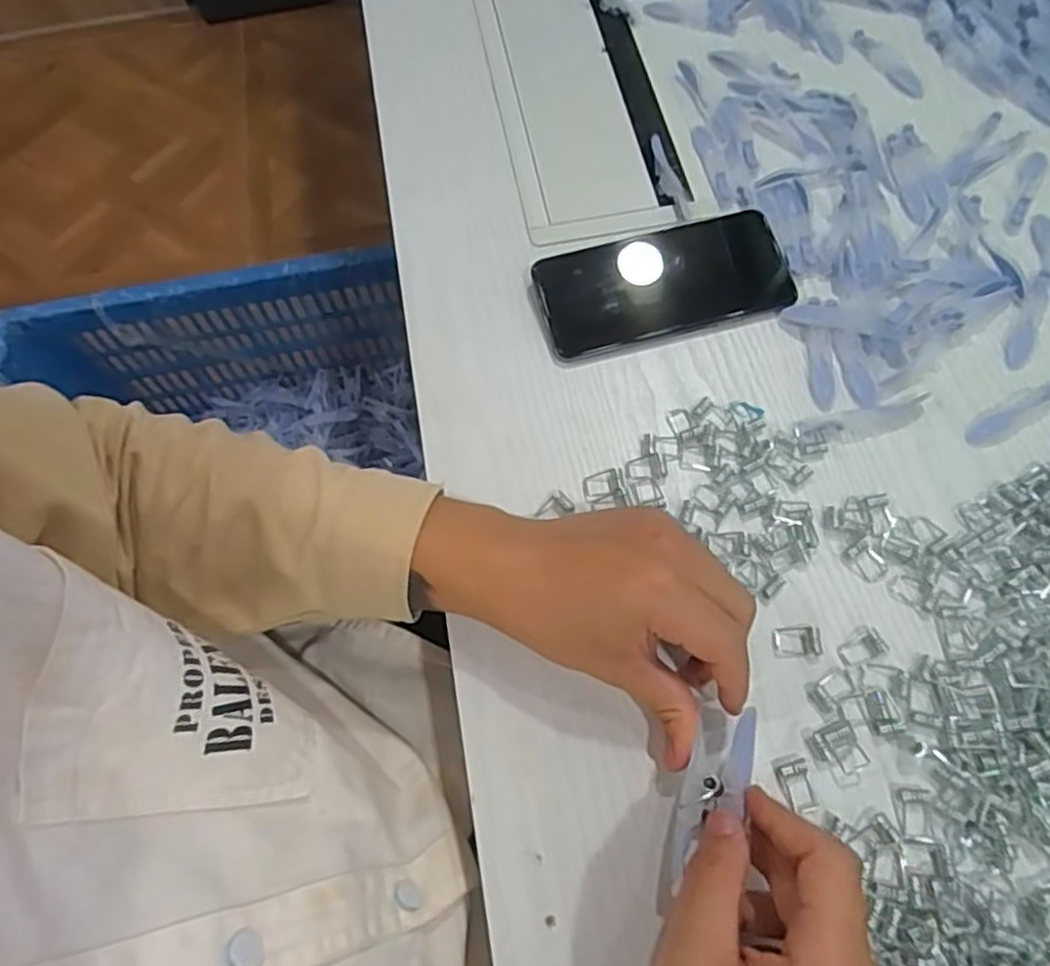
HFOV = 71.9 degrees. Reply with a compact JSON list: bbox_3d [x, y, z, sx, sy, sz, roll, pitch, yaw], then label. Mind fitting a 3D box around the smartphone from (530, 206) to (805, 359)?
[{"bbox_3d":[0.090,-0.131,0.472,0.158,0.012,0.077,-14,65,-4],"label":"smartphone"}]

